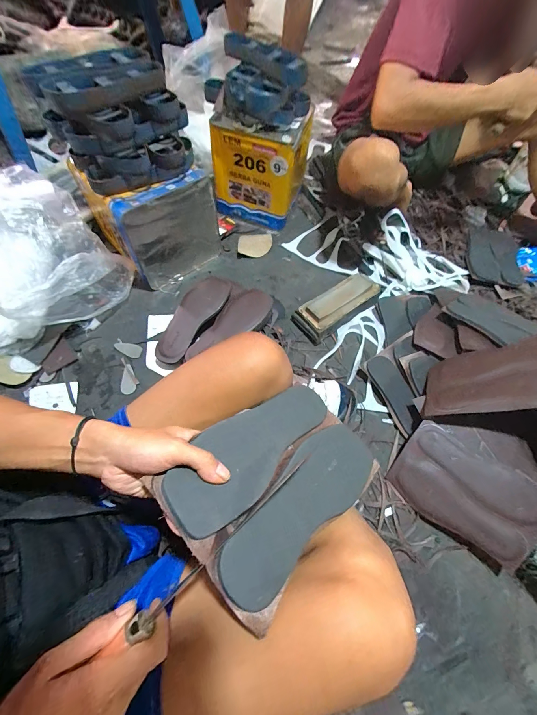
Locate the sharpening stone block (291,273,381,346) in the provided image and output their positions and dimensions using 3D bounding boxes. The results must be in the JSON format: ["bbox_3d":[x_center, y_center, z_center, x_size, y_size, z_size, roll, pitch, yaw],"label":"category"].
[{"bbox_3d":[0.188,-0.142,0.782,0.251,0.052,0.100,-34,70,-19],"label":"sharpening stone block"}]

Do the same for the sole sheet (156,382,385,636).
[{"bbox_3d":[0.017,0.128,0.334,0.237,0.011,0.160,-27,72,-42],"label":"sole sheet"}]

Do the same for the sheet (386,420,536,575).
[{"bbox_3d":[0.381,0.231,0.552,0.238,0.029,0.207,30,87,24],"label":"sheet"}]

